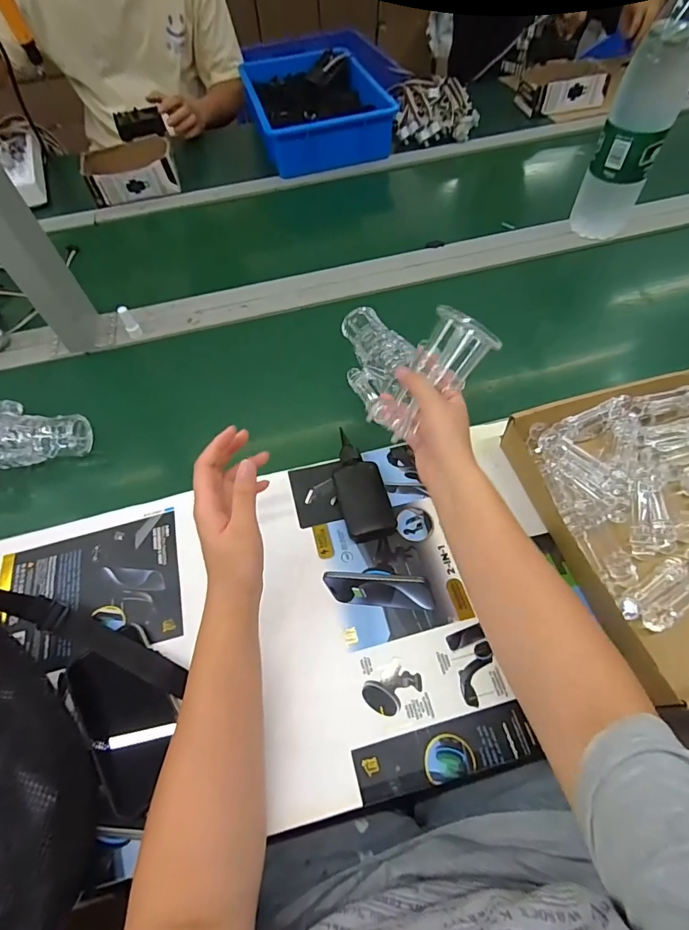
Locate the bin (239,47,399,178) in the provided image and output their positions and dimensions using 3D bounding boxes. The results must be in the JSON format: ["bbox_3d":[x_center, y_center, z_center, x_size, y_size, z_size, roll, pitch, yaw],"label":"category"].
[{"bbox_3d":[-0.078,-0.826,1.002,0.272,0.091,0.409,-16,59,-6],"label":"bin"}]

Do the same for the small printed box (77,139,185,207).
[{"bbox_3d":[-0.439,-0.606,0.906,0.178,0.069,0.133,-16,59,-6],"label":"small printed box"}]

